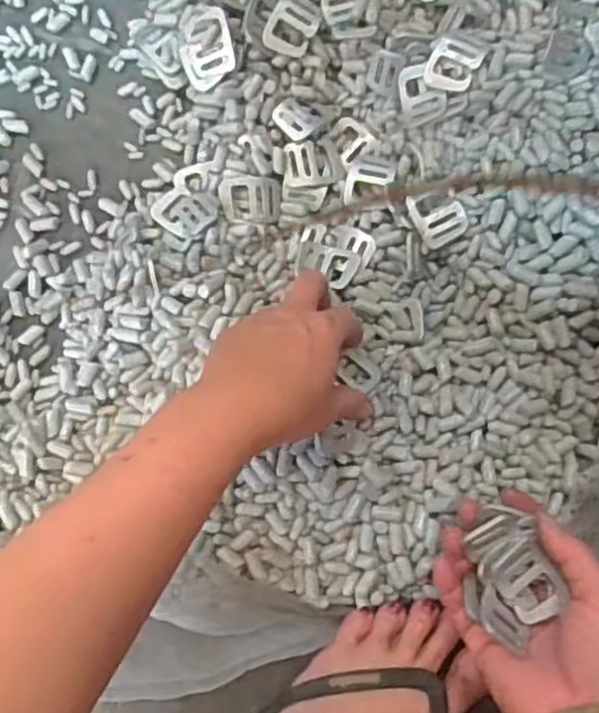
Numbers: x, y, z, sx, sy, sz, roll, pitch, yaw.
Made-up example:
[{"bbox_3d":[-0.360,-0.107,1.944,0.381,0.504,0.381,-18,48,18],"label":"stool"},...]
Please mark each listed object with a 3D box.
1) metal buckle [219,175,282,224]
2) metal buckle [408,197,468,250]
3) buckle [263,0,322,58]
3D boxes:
[{"bbox_3d":[-0.036,-0.115,0.519,0.044,0.010,0.034,1,82,2],"label":"metal buckle"},{"bbox_3d":[0.095,-0.097,0.485,0.032,0.004,0.039,-27,94,24],"label":"metal buckle"},{"bbox_3d":[-0.005,-0.242,0.518,0.035,0.006,0.041,21,101,-12],"label":"buckle"}]

